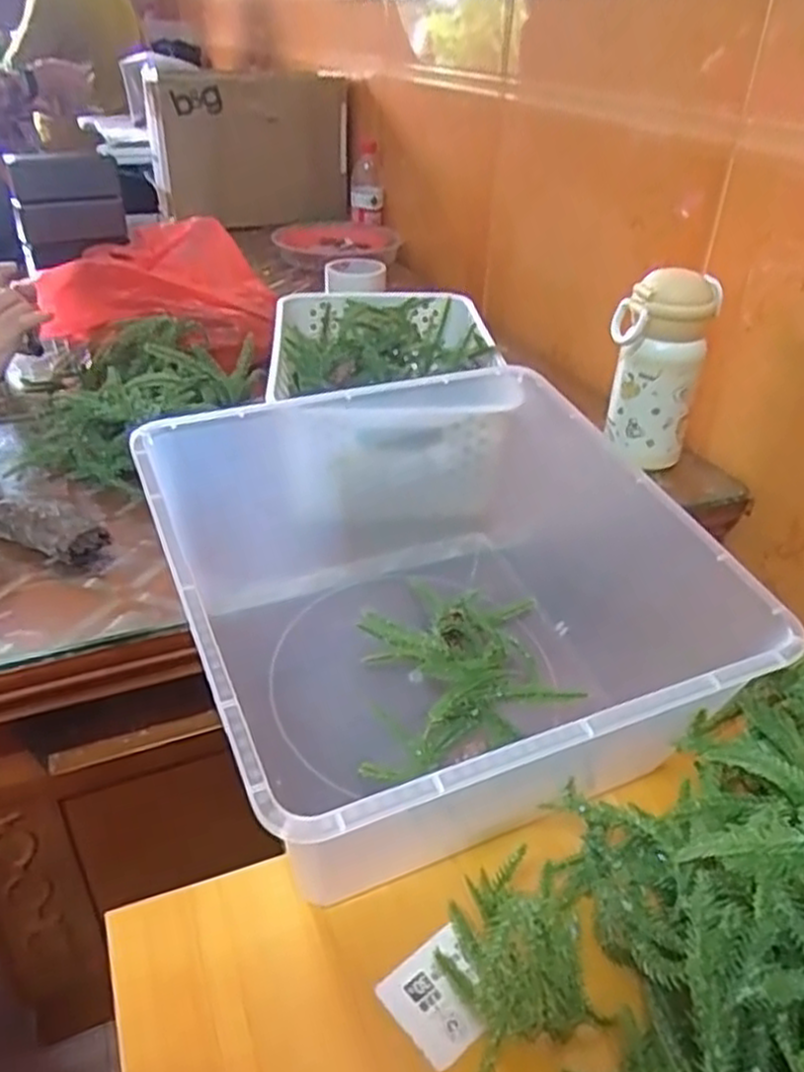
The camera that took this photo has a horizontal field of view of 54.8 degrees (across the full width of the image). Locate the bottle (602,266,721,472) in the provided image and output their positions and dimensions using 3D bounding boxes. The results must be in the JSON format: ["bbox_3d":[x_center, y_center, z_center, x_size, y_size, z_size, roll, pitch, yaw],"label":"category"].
[{"bbox_3d":[0.243,-0.164,0.743,0.085,0.175,0.075,13,36,16],"label":"bottle"}]

